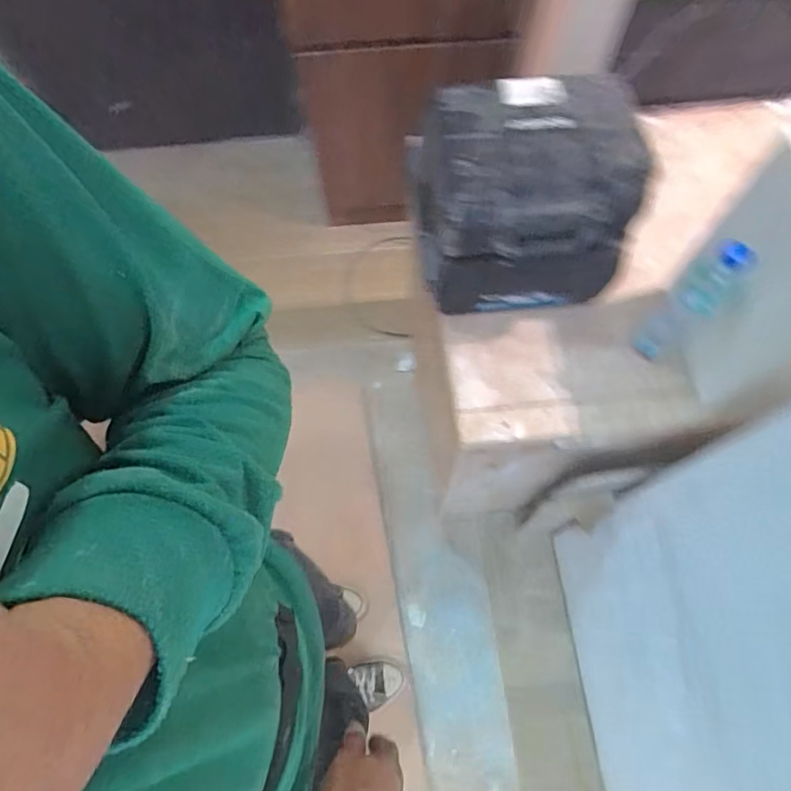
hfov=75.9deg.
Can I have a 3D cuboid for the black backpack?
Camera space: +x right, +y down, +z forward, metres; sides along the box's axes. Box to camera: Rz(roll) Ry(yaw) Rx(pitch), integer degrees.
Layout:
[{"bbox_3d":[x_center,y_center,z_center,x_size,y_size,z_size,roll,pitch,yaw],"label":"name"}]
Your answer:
[{"bbox_3d":[0.176,-0.278,0.767,0.268,0.271,0.205,-6,65,-2],"label":"black backpack"}]

